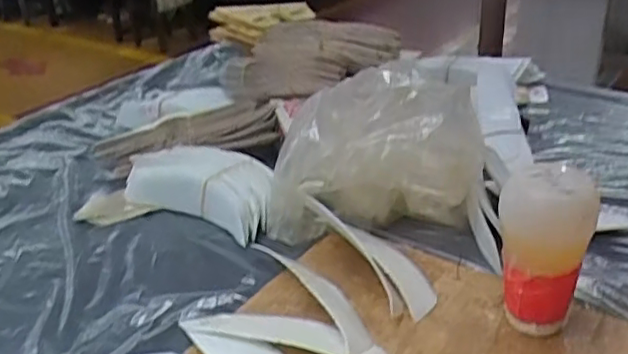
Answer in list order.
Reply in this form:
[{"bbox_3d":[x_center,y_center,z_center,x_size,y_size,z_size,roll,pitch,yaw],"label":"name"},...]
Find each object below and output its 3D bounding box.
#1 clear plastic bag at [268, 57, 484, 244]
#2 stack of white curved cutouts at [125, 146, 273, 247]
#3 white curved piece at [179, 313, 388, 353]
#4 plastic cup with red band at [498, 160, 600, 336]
[{"bbox_3d":[0.057,-0.022,0.611,0.202,0.157,0.088,-7,29,-4],"label":"clear plastic bag"},{"bbox_3d":[-0.114,0.009,0.675,0.172,0.050,0.084,14,34,29],"label":"stack of white curved cutouts"},{"bbox_3d":[-0.023,0.120,0.497,0.173,0.017,0.037,8,31,22],"label":"white curved piece"},{"bbox_3d":[0.170,0.057,0.468,0.057,0.125,0.051,14,34,30],"label":"plastic cup with red band"}]

